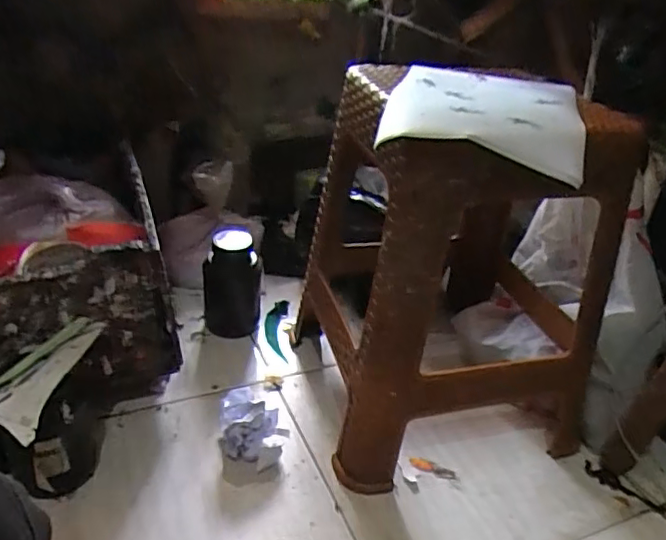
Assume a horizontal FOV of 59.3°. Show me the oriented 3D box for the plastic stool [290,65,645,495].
[{"bbox_3d":[0.165,0.015,0.778,0.314,0.463,0.294,1,31,-3],"label":"plastic stool"}]

